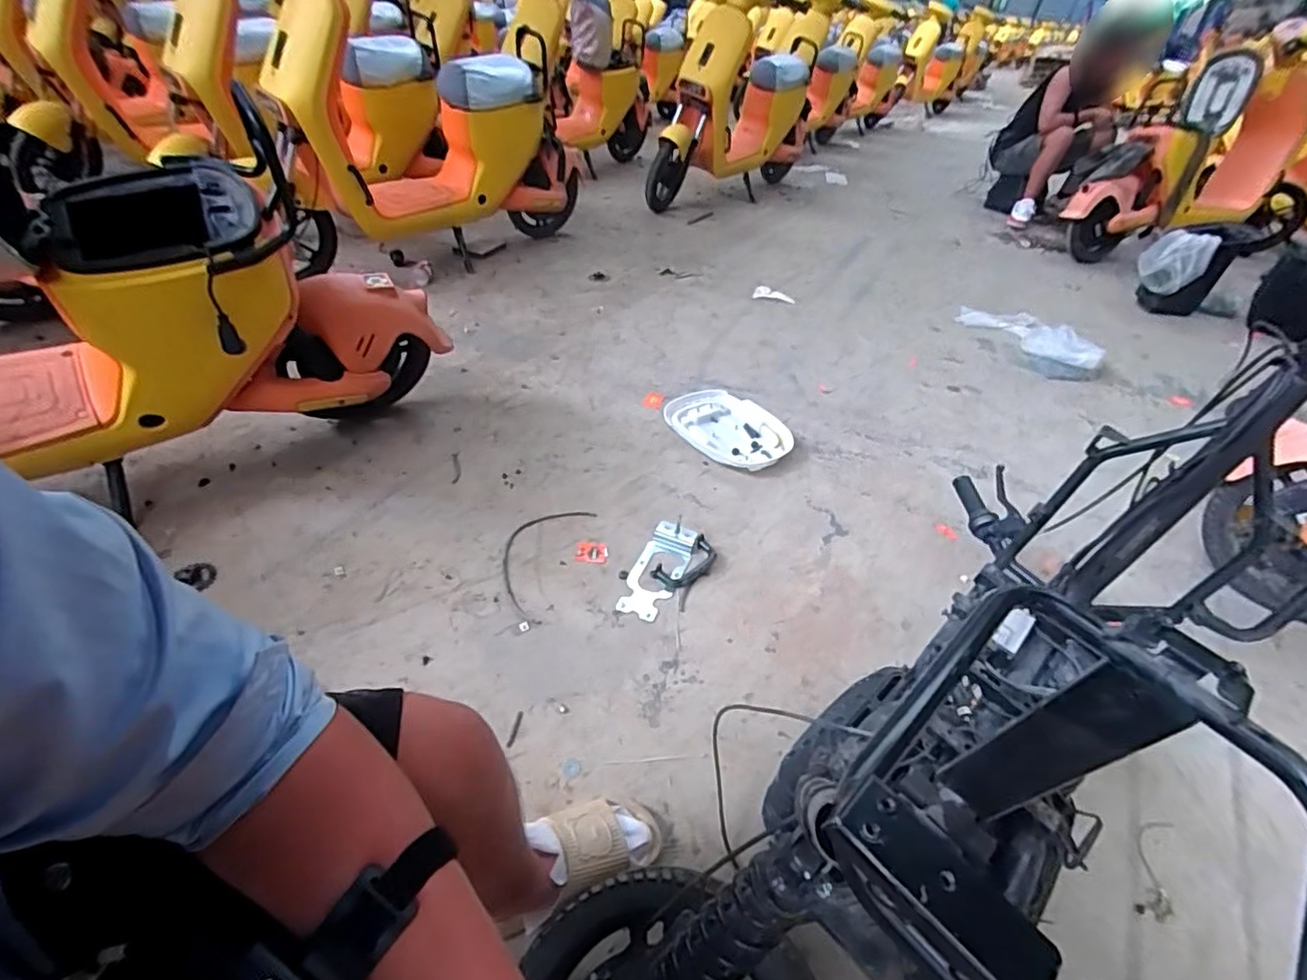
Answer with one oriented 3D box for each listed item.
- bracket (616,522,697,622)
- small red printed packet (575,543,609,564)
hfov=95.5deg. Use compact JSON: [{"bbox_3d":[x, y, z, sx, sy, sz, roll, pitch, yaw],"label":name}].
[{"bbox_3d":[0.010,0.166,1.262,0.101,0.022,0.256,16,42,14],"label":"bracket"},{"bbox_3d":[-0.133,0.136,1.279,0.068,0.006,0.059,6,40,2],"label":"small red printed packet"}]

